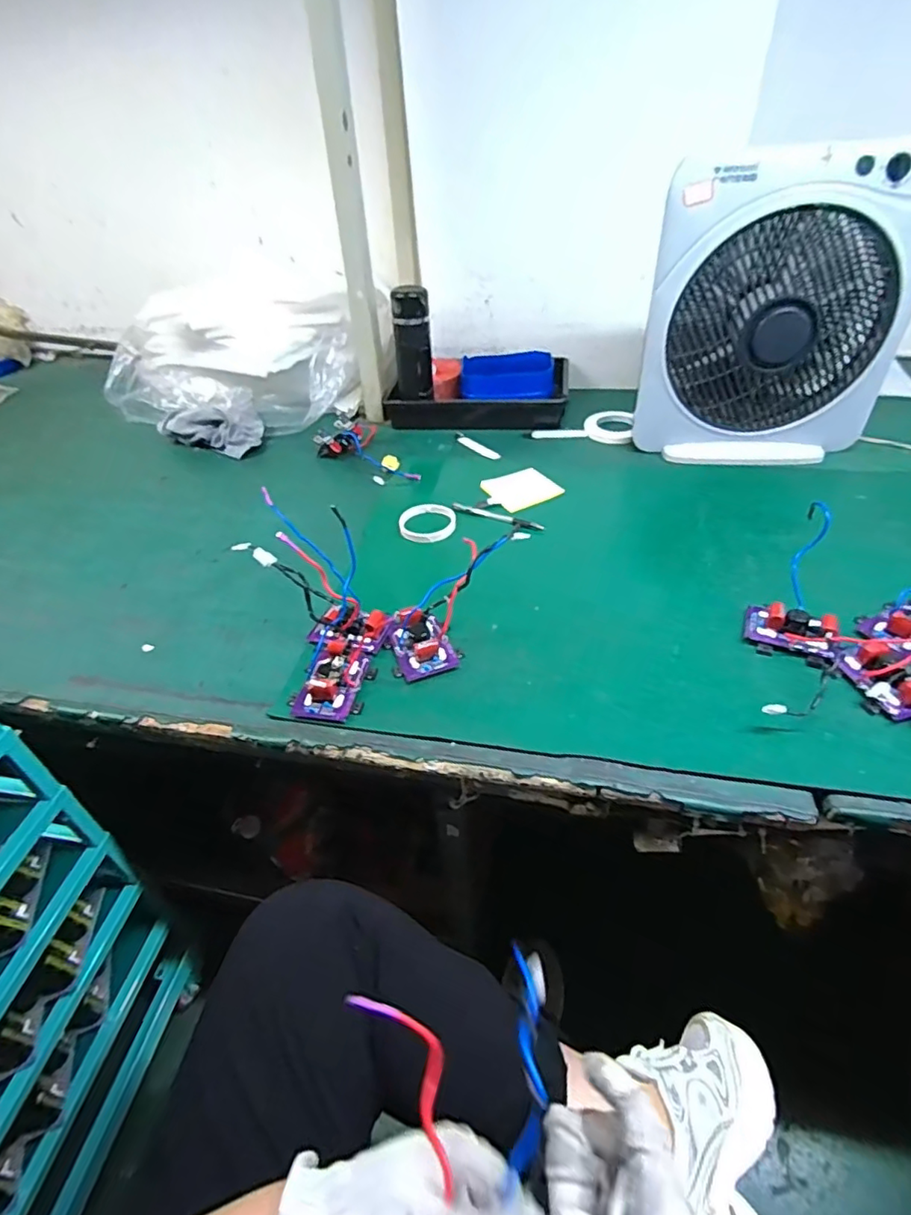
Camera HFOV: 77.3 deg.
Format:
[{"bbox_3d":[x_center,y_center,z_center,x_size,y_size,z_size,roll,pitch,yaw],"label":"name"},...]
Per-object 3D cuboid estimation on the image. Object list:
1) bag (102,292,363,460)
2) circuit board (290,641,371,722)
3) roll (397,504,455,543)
[{"bbox_3d":[-0.498,-0.532,1.231,0.385,0.210,0.507,-34,48,-29],"label":"bag"},{"bbox_3d":[-0.139,0.078,0.639,0.074,0.039,0.096,4,42,10],"label":"circuit board"},{"bbox_3d":[-0.043,-0.134,0.894,0.087,0.019,0.084,-3,41,3],"label":"roll"}]

